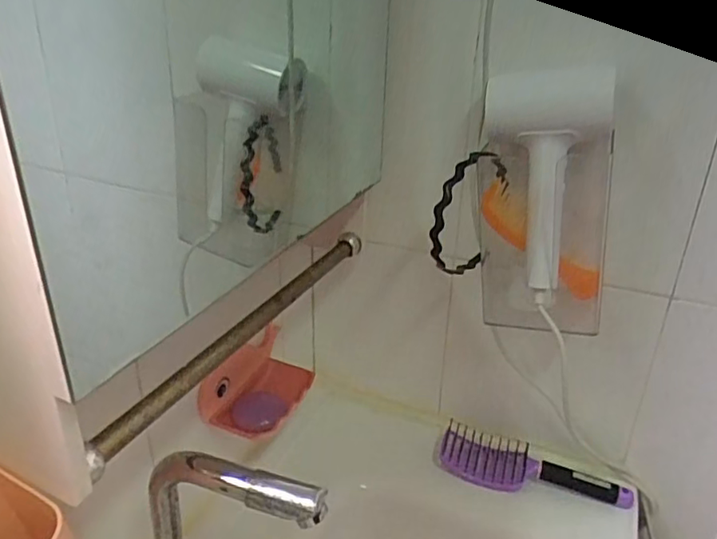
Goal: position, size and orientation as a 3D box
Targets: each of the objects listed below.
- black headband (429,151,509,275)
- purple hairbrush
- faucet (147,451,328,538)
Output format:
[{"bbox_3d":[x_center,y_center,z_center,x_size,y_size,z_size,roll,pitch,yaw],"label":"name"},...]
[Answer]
[{"bbox_3d":[0.111,-0.052,0.586,0.124,0.135,0.022,-22,34,-40],"label":"black headband"},{"bbox_3d":[0.226,0.260,0.755,0.243,0.034,0.076,9,26,15],"label":"purple hairbrush"},{"bbox_3d":[-0.105,0.255,0.487,0.170,0.252,0.051,8,26,14],"label":"faucet"}]

